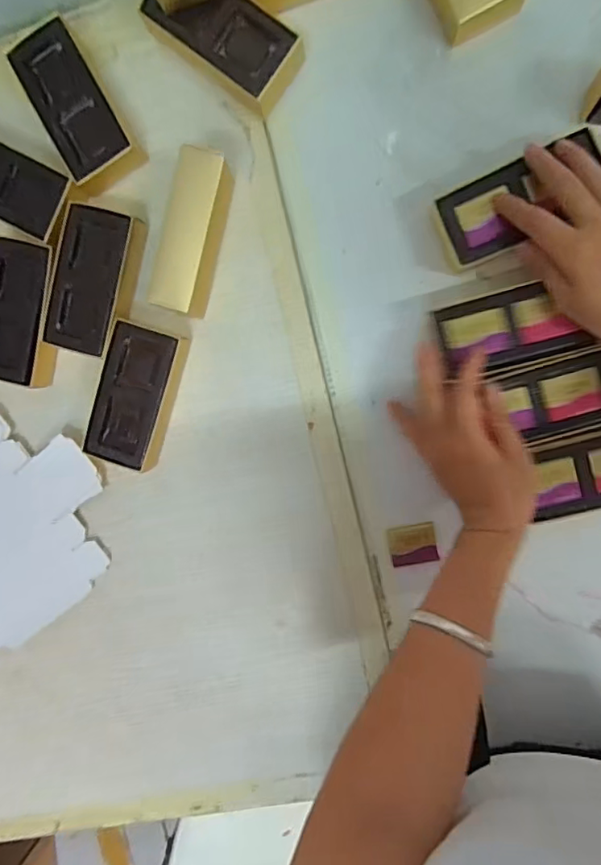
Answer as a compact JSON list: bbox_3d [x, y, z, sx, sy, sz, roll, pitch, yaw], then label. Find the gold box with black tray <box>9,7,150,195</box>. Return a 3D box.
[{"bbox_3d":[-0.173,-0.252,0.418,0.052,0.034,0.119,-29,93,10],"label":"gold box with black tray"}]

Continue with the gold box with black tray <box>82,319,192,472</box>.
[{"bbox_3d":[-0.135,-0.029,0.441,0.055,0.032,0.114,18,99,5],"label":"gold box with black tray"}]

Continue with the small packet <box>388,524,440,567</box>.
[{"bbox_3d":[0.093,0.092,0.440,0.037,0.004,0.032,-10,95,8],"label":"small packet"}]

